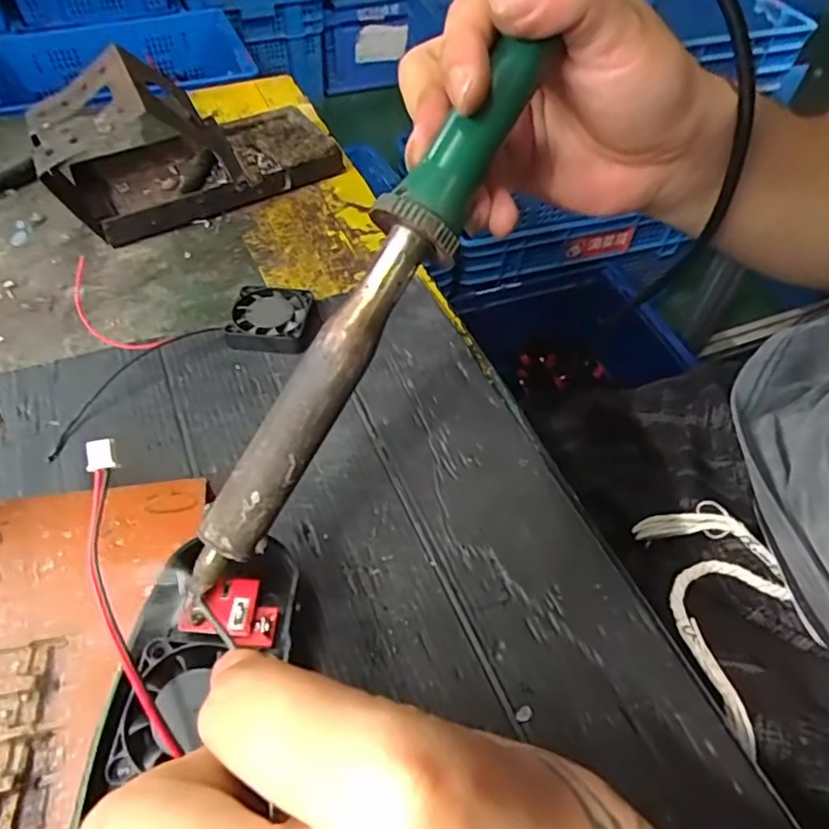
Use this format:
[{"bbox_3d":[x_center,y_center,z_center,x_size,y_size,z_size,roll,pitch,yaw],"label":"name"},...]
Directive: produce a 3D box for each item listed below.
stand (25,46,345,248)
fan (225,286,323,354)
[{"bbox_3d":[-0.138,-0.176,0.379,0.169,0.083,0.075,-24,56,-19],"label":"stand"},{"bbox_3d":[-0.073,-0.050,0.326,0.044,0.014,0.041,5,52,2],"label":"fan"}]

